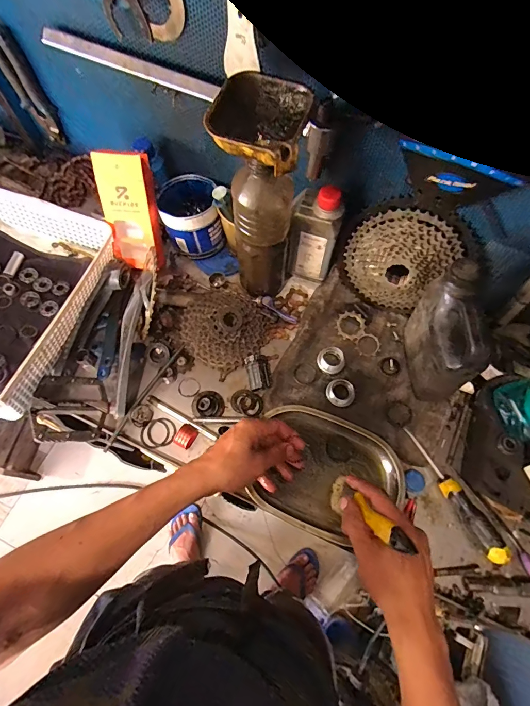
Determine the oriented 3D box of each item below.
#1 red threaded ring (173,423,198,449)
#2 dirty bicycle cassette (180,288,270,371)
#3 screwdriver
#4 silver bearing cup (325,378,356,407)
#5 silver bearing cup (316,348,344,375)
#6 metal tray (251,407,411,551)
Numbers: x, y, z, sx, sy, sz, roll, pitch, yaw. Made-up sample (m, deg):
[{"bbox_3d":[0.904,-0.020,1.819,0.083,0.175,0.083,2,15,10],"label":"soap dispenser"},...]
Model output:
[{"bbox_3d":[-0.112,0.120,0.531,0.024,0.027,0.031,27,71,10],"label":"red threaded ring"},{"bbox_3d":[-0.065,-0.046,0.582,0.133,0.052,0.121,0,68,0],"label":"dirty bicycle cassette"},{"bbox_3d":[0.262,0.190,0.511,0.032,0.032,0.191,-26,71,-10],"label":"screwdriver"},{"bbox_3d":[0.116,0.061,0.566,0.038,0.020,0.043,-37,73,-14],"label":"silver bearing cup"},{"bbox_3d":[0.104,0.012,0.583,0.039,0.020,0.040,0,68,0],"label":"silver bearing cup"},{"bbox_3d":[0.088,0.170,0.521,0.196,0.039,0.159,23,70,9],"label":"metal tray"}]

